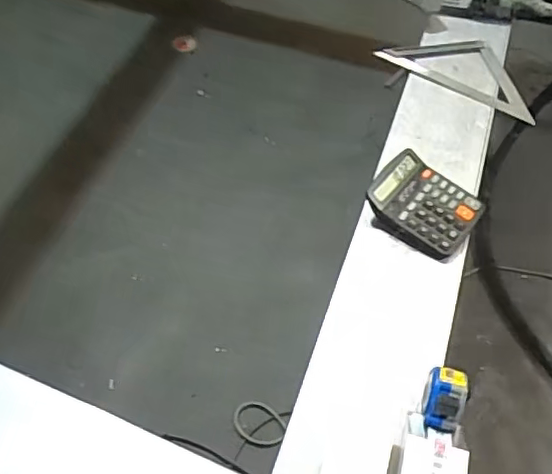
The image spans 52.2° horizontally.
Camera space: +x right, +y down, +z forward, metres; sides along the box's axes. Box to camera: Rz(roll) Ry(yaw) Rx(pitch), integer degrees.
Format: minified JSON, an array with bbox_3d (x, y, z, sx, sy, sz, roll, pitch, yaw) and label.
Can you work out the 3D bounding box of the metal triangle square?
[{"bbox_3d":[0.305,-0.270,0.961,0.199,0.025,0.223,-9,53,-9],"label":"metal triangle square"}]

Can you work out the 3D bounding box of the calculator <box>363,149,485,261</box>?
[{"bbox_3d":[0.210,-0.047,0.799,0.148,0.037,0.126,28,59,19],"label":"calculator"}]

